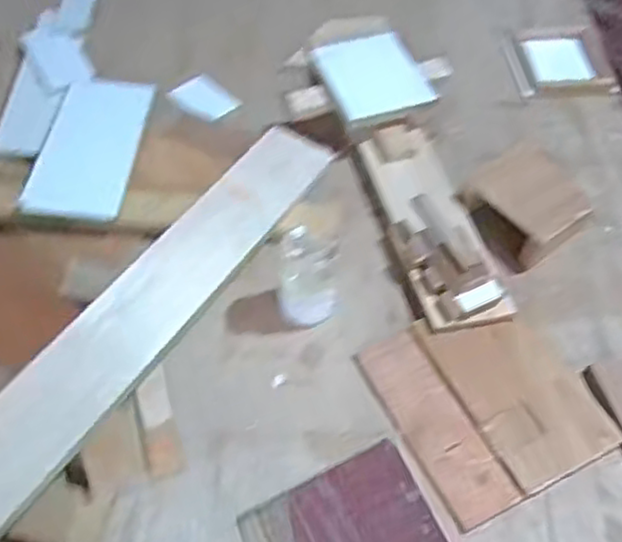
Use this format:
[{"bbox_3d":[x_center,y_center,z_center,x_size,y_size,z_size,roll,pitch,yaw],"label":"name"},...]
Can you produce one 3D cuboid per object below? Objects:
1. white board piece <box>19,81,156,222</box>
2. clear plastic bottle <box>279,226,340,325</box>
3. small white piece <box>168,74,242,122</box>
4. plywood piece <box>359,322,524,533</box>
[{"bbox_3d":[-0.286,-0.165,0.923,0.121,0.012,0.253,4,53,1],"label":"white board piece"},{"bbox_3d":[-0.003,0.006,0.783,0.065,0.099,0.068,1,53,-1],"label":"clear plastic bottle"},{"bbox_3d":[-0.154,-0.251,1.023,0.095,0.005,0.068,36,60,23],"label":"small white piece"},{"bbox_3d":[0.131,0.159,0.743,0.076,0.007,0.214,-22,56,-17],"label":"plywood piece"}]

